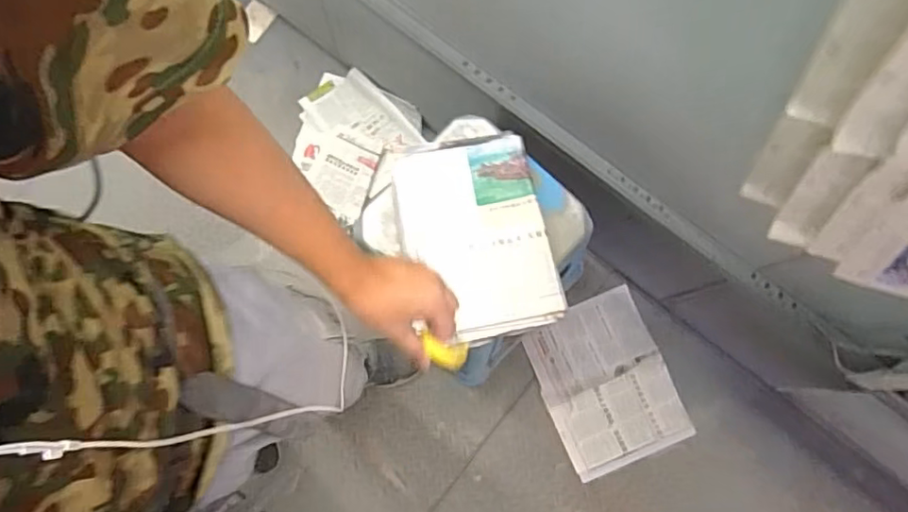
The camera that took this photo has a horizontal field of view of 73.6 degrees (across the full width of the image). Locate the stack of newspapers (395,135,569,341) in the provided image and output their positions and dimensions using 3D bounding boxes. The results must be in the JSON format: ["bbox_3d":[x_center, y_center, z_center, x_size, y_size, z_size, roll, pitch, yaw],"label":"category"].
[{"bbox_3d":[0.027,-0.028,0.908,0.212,0.038,0.298,-13,78,-4],"label":"stack of newspapers"}]

